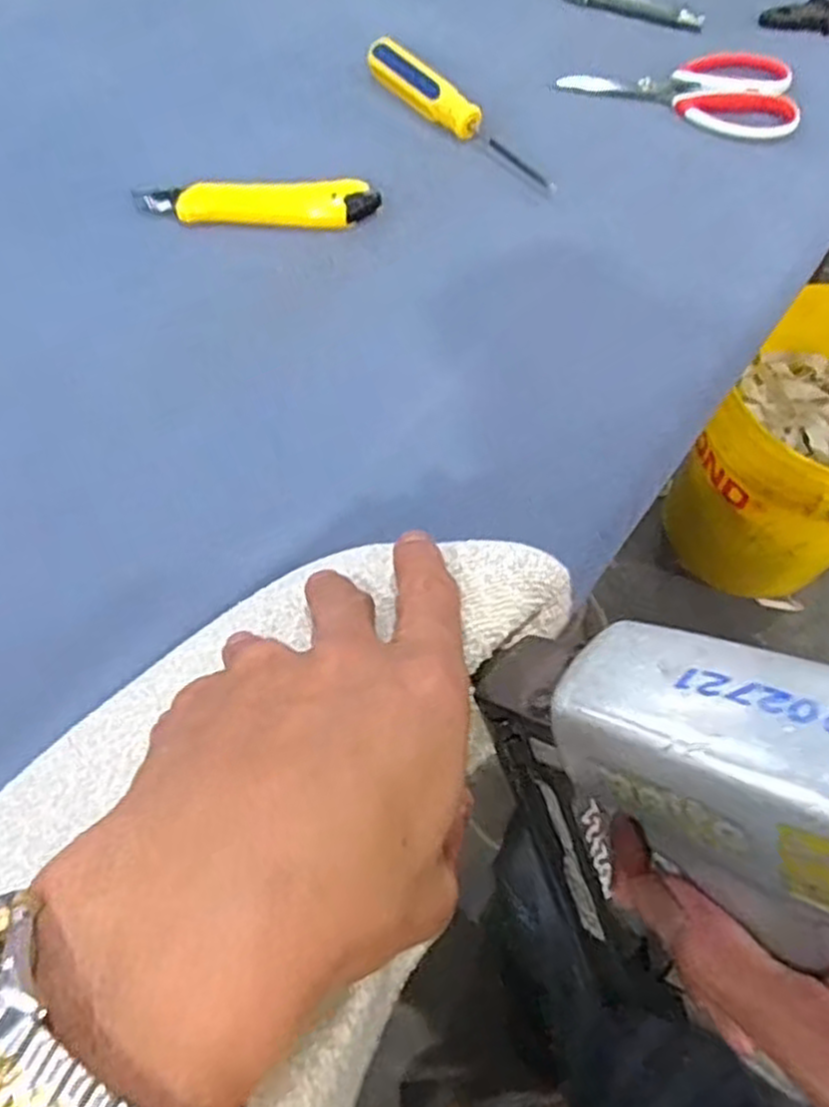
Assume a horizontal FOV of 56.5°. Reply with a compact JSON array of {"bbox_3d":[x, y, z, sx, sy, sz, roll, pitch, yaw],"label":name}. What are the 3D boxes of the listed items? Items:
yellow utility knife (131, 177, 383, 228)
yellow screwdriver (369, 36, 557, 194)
[{"bbox_3d":[-0.109,-0.246,0.540,0.166,0.017,0.035,-2,64,-5],"label":"yellow utility knife"},{"bbox_3d":[0.035,-0.331,0.586,0.028,0.021,0.198,-35,70,-19],"label":"yellow screwdriver"}]

